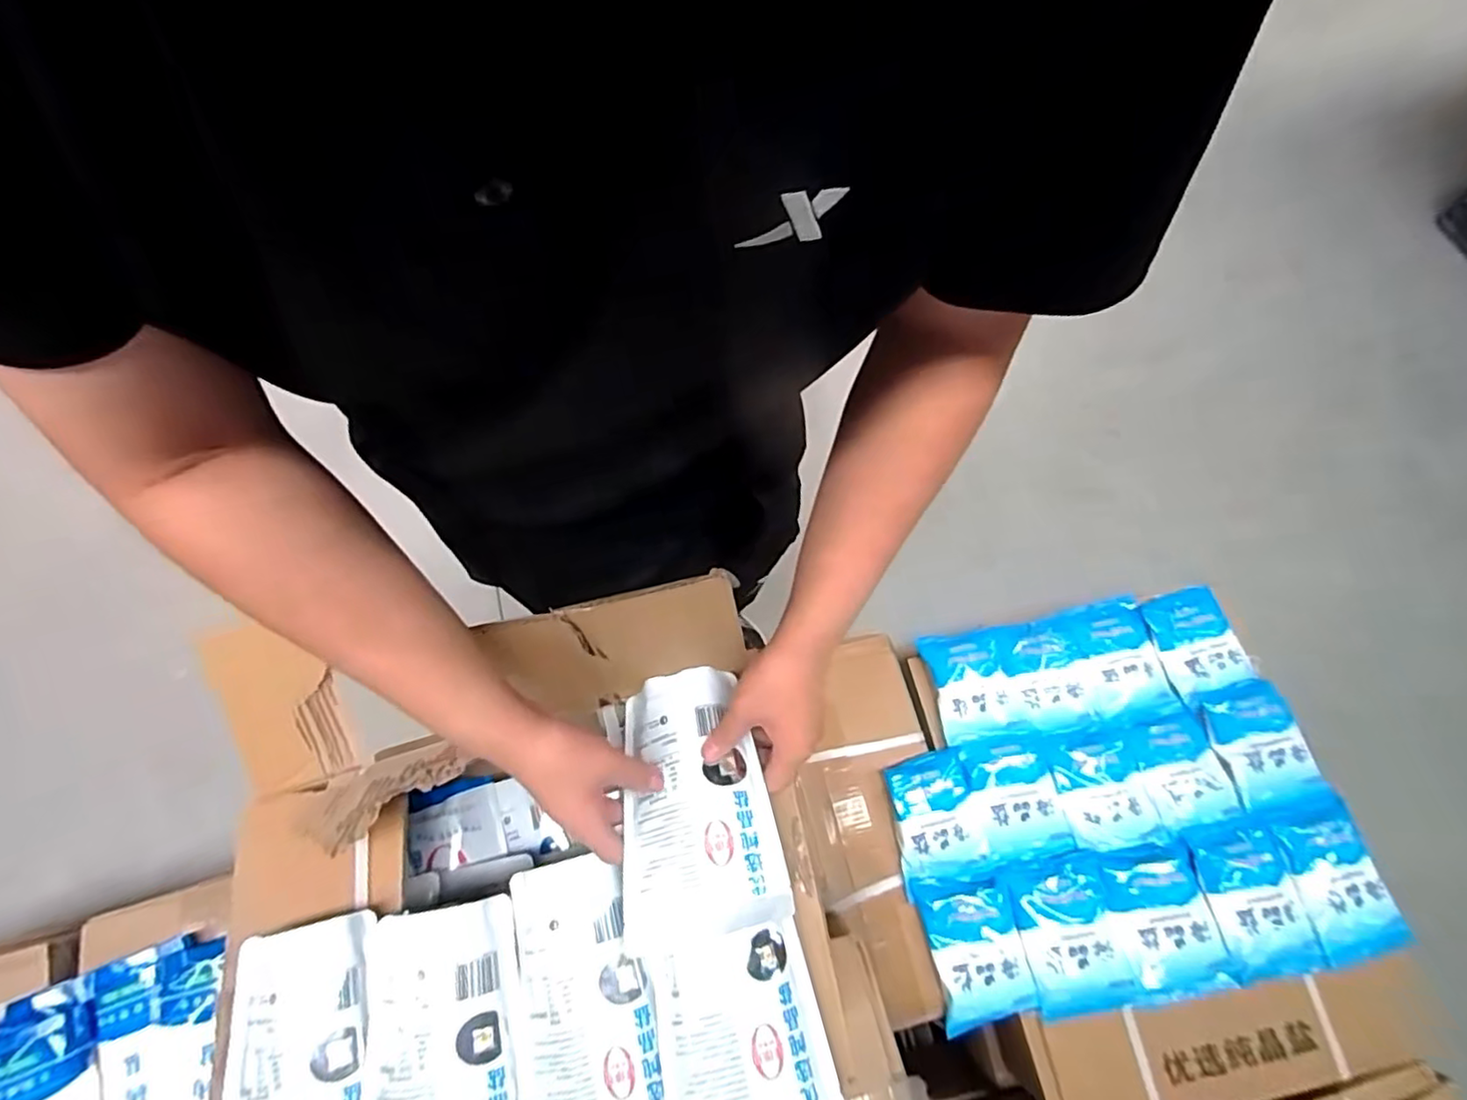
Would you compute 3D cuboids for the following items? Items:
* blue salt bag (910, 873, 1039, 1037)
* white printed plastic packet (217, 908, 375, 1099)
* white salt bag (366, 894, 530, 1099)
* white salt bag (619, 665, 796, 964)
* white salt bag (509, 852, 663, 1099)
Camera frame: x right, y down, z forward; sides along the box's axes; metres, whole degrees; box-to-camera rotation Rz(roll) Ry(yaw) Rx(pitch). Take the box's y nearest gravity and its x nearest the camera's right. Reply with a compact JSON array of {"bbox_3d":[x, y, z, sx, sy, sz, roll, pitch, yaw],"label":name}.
[{"bbox_3d":[0.293,0.479,0.783,0.110,0.020,0.154,-11,71,-2],"label":"blue salt bag"},{"bbox_3d":[-0.315,0.381,0.459,0.105,0.027,0.202,-10,71,-1],"label":"white printed plastic packet"},{"bbox_3d":[-0.205,0.368,0.462,0.114,0.029,0.200,-10,71,-1],"label":"white salt bag"},{"bbox_3d":[-0.034,0.191,0.506,0.116,0.023,0.195,-14,56,-2],"label":"white salt bag"},{"bbox_3d":[-0.109,0.335,0.470,0.093,0.021,0.199,-14,71,-3],"label":"white salt bag"}]

